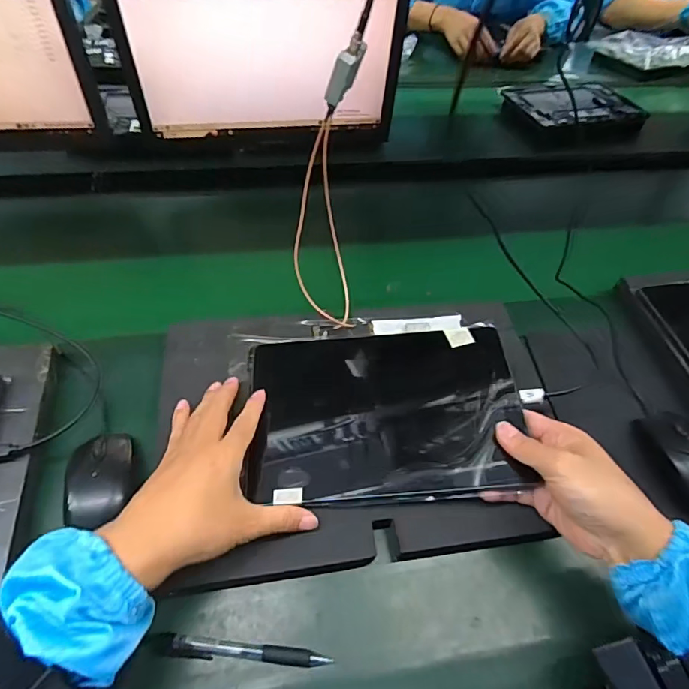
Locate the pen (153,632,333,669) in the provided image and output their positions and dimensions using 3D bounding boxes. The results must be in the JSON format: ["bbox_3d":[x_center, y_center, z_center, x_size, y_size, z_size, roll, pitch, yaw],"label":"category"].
[{"bbox_3d":[-0.081,0.239,0.359,0.137,0.010,0.015,7,52,0],"label":"pen"}]

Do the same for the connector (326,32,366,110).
[{"bbox_3d":[0.000,-0.212,0.363,0.020,0.054,0.015,14,49,-24],"label":"connector"}]

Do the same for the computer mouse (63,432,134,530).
[{"bbox_3d":[-0.218,0.117,0.418,0.054,0.028,0.083,-9,54,-12],"label":"computer mouse"}]

